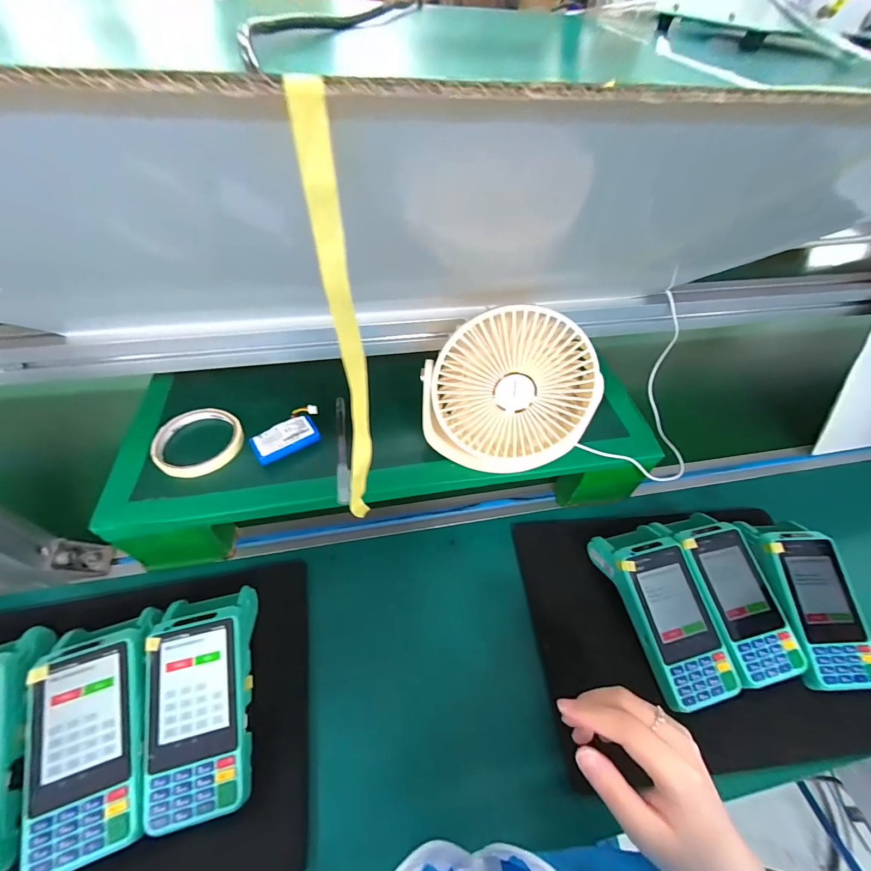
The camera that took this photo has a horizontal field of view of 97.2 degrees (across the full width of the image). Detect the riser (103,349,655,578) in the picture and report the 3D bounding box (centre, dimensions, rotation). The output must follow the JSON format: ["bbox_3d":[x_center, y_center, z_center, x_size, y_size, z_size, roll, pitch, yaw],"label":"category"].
[{"bbox_3d":[-0.050,0.019,0.492,0.596,0.119,0.191,-5,51,-9],"label":"riser"}]

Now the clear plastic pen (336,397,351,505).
[{"bbox_3d":[-0.103,0.011,0.427,0.014,0.009,0.144,-5,51,-9],"label":"clear plastic pen"}]

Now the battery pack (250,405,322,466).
[{"bbox_3d":[-0.162,-0.002,0.424,0.077,0.015,0.042,-28,58,-25],"label":"battery pack"}]

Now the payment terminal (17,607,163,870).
[{"bbox_3d":[-0.281,0.240,0.317,0.083,0.050,0.166,-12,53,-14],"label":"payment terminal"}]

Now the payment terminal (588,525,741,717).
[{"bbox_3d":[0.244,0.178,0.406,0.077,0.045,0.171,-10,52,-13],"label":"payment terminal"}]

